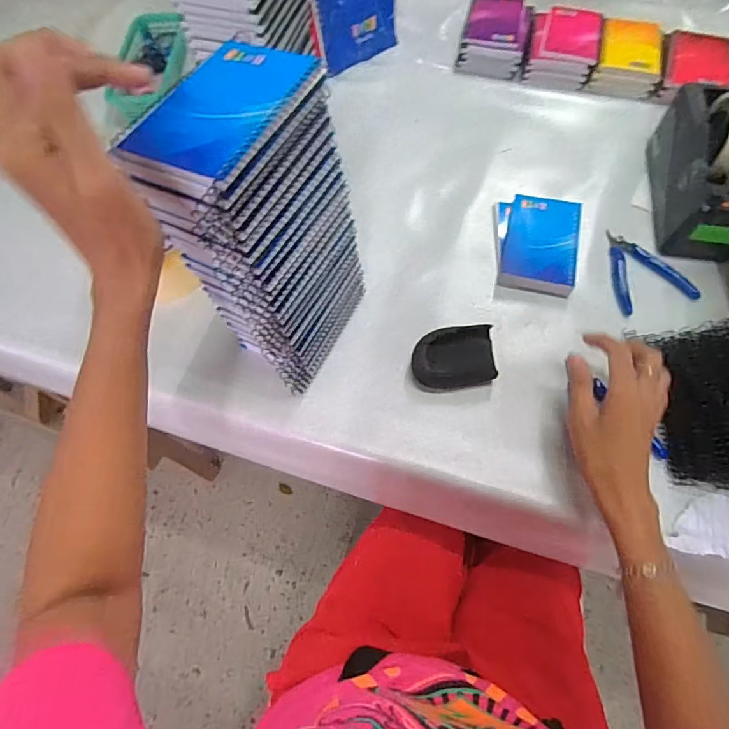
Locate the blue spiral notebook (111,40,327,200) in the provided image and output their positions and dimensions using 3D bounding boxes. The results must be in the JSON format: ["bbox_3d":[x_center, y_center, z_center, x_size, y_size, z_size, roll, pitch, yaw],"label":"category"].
[{"bbox_3d":[-0.092,-0.164,0.312,0.082,0.019,0.133,23,66,14],"label":"blue spiral notebook"}]

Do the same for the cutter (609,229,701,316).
[{"bbox_3d":[0.323,-0.114,0.558,0.085,0.007,0.111,-14,63,-4],"label":"cutter"}]

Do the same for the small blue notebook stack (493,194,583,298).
[{"bbox_3d":[0.206,-0.147,0.570,0.097,0.031,0.129,10,64,8],"label":"small blue notebook stack"}]

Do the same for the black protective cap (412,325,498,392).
[{"bbox_3d":[0.095,-0.006,0.500,0.088,0.030,0.058,-10,63,-2],"label":"black protective cap"}]

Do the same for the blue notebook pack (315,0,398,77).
[{"bbox_3d":[-0.007,-0.531,0.707,0.148,0.130,0.031,-40,67,-16],"label":"blue notebook pack"}]

